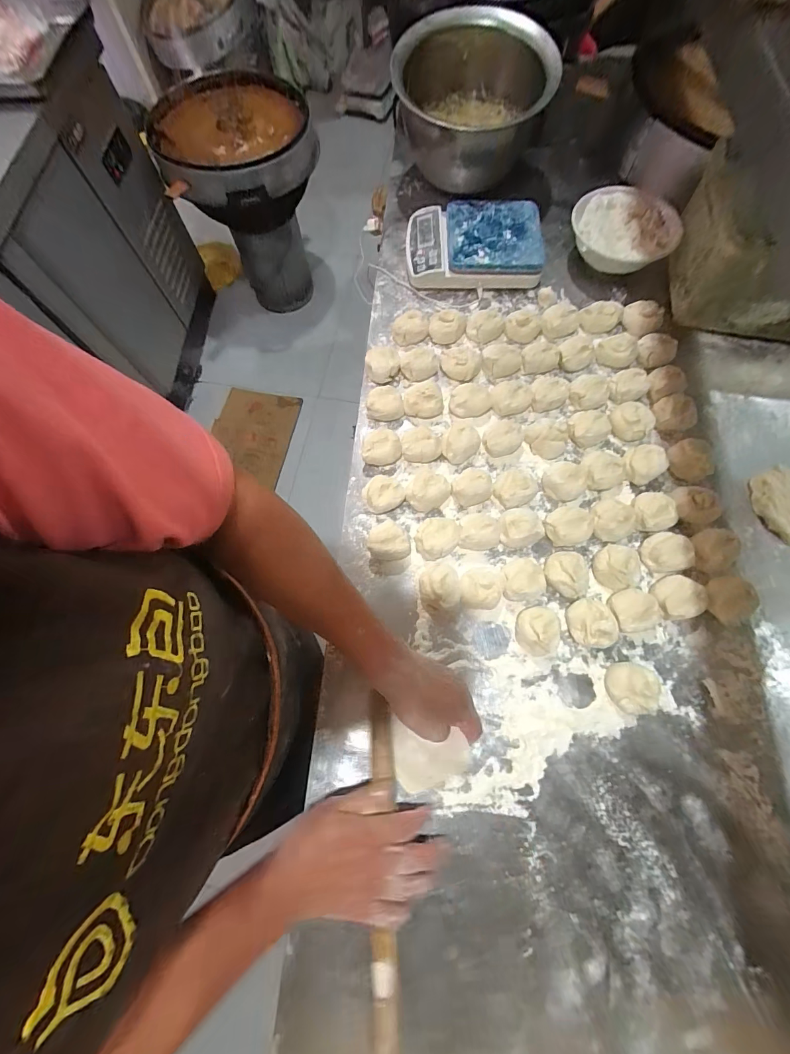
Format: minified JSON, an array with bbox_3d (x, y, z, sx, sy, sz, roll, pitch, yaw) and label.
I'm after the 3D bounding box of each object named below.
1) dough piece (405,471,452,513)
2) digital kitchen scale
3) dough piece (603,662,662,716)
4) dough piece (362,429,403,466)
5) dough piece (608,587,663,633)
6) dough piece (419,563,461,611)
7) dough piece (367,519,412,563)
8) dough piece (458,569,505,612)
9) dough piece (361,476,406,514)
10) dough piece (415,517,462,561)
[{"bbox_3d":[0.043,-0.046,0.495,0.056,0.029,0.049,9,72,5],"label":"dough piece"},{"bbox_3d":[0.125,-0.445,0.607,0.204,0.070,0.127,-1,71,1],"label":"digital kitchen scale"},{"bbox_3d":[0.260,0.176,0.415,0.041,0.035,0.051,21,73,8],"label":"dough piece"},{"bbox_3d":[-0.018,-0.108,0.516,0.052,0.027,0.041,-3,71,0],"label":"dough piece"},{"bbox_3d":[0.280,0.097,0.439,0.055,0.034,0.048,-6,71,0],"label":"dough piece"},{"bbox_3d":[0.054,0.072,0.461,0.046,0.038,0.054,-4,71,0],"label":"dough piece"},{"bbox_3d":[-0.007,0.016,0.484,0.052,0.035,0.049,2,71,2],"label":"dough piece"},{"bbox_3d":[0.103,0.075,0.454,0.050,0.032,0.045,0,71,1],"label":"dough piece"},{"bbox_3d":[-0.017,-0.043,0.507,0.050,0.029,0.050,0,71,1],"label":"dough piece"},{"bbox_3d":[0.053,0.013,0.472,0.054,0.035,0.047,-18,72,-5],"label":"dough piece"}]

